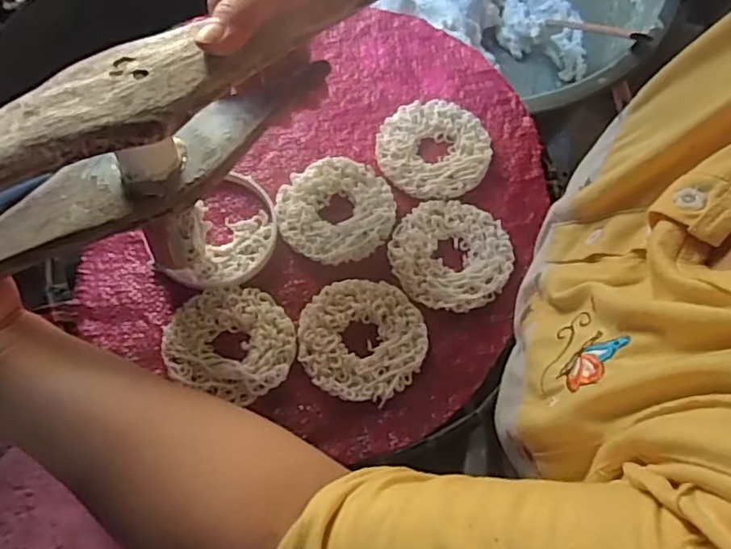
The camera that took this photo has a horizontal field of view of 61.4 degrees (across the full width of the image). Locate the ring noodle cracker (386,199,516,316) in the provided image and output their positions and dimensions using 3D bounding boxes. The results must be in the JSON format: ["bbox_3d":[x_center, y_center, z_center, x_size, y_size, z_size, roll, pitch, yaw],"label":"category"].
[{"bbox_3d":[0.057,-0.015,0.418,0.078,0.009,0.080,0,66,-1],"label":"ring noodle cracker"}]

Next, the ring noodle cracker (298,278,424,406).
[{"bbox_3d":[-0.003,0.040,0.392,0.080,0.006,0.078,0,66,-1],"label":"ring noodle cracker"}]

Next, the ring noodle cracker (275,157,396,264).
[{"bbox_3d":[-0.021,-0.047,0.431,0.079,0.011,0.079,0,66,-1],"label":"ring noodle cracker"}]

